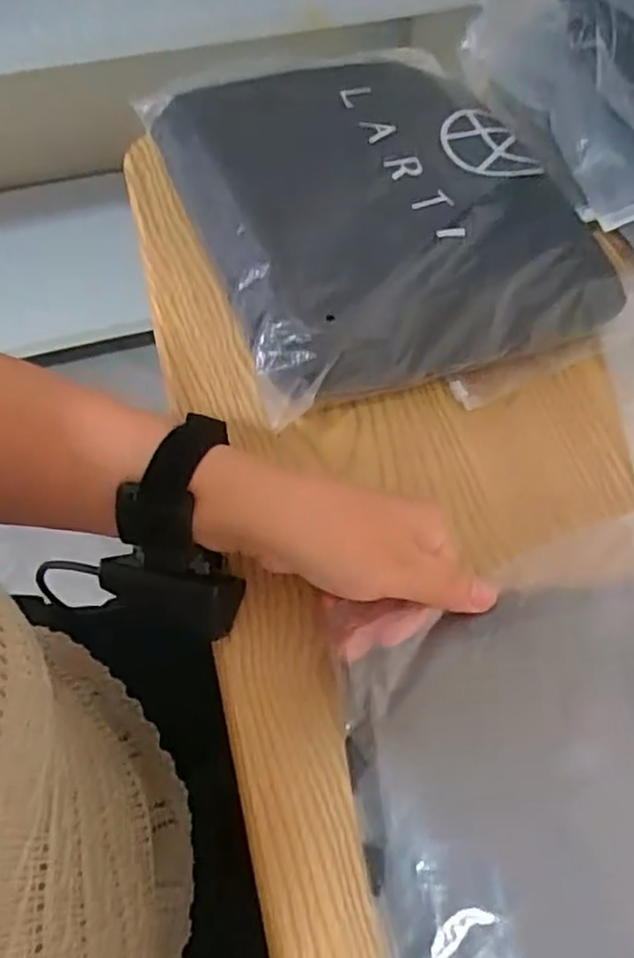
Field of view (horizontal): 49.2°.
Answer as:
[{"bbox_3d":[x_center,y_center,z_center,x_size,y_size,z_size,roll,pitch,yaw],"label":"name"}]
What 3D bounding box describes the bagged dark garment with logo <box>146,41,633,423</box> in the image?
[{"bbox_3d":[0.036,-0.178,0.455,0.237,0.076,0.268,-18,63,-12],"label":"bagged dark garment with logo"}]

